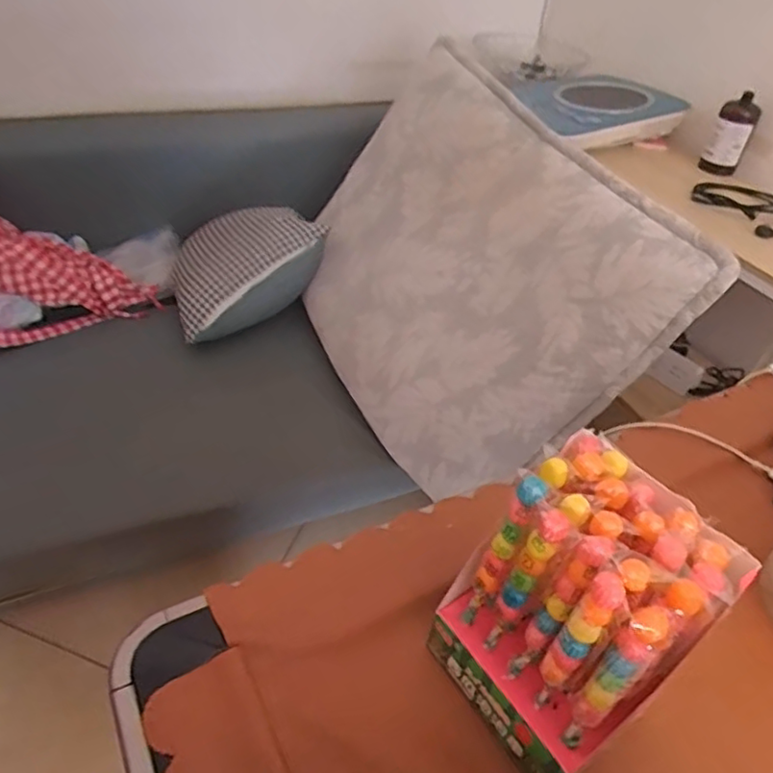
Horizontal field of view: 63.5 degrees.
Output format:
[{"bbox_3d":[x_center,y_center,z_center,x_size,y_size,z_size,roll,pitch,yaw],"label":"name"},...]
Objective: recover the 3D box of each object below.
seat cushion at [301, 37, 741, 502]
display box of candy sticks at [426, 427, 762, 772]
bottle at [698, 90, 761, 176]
[{"bbox_3d":[0.107,-0.237,1.173,0.102,0.598,0.806,22,29,-51],"label":"seat cushion"},{"bbox_3d":[0.118,0.149,0.406,0.108,0.189,0.123,-19,47,-28],"label":"display box of candy sticks"},{"bbox_3d":[0.694,-0.504,1.256,0.073,0.141,0.086,25,44,19],"label":"bottle"}]

